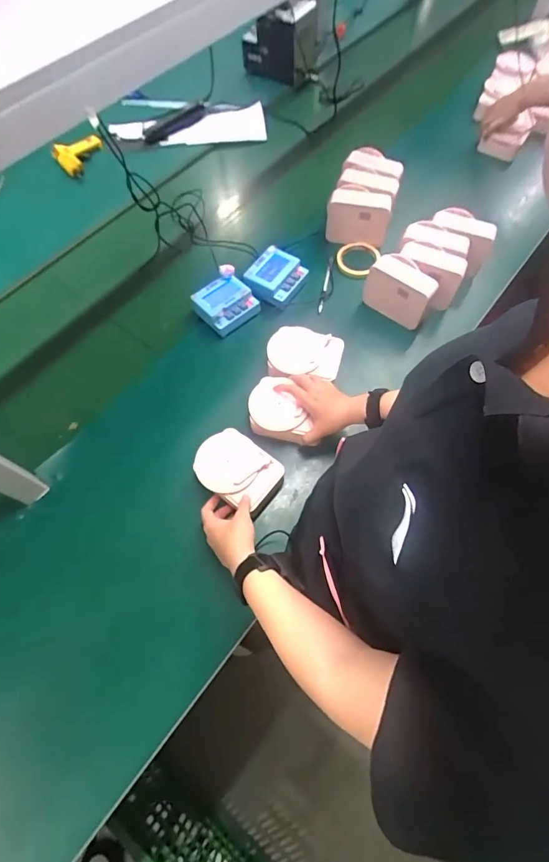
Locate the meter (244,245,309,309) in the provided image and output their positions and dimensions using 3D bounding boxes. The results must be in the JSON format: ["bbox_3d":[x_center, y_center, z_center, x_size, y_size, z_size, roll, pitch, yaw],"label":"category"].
[{"bbox_3d":[0.003,-0.318,0.824,0.104,0.042,0.119,31,70,16],"label":"meter"}]

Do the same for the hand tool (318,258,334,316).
[{"bbox_3d":[0.109,-0.309,0.849,0.010,0.017,0.146,11,66,8],"label":"hand tool"}]

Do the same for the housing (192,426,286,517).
[{"bbox_3d":[-0.059,0.066,0.646,0.138,0.027,0.099,35,71,17],"label":"housing"}]

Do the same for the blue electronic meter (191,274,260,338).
[{"bbox_3d":[-0.096,-0.257,0.805,0.107,0.042,0.096,-35,68,-13],"label":"blue electronic meter"}]

